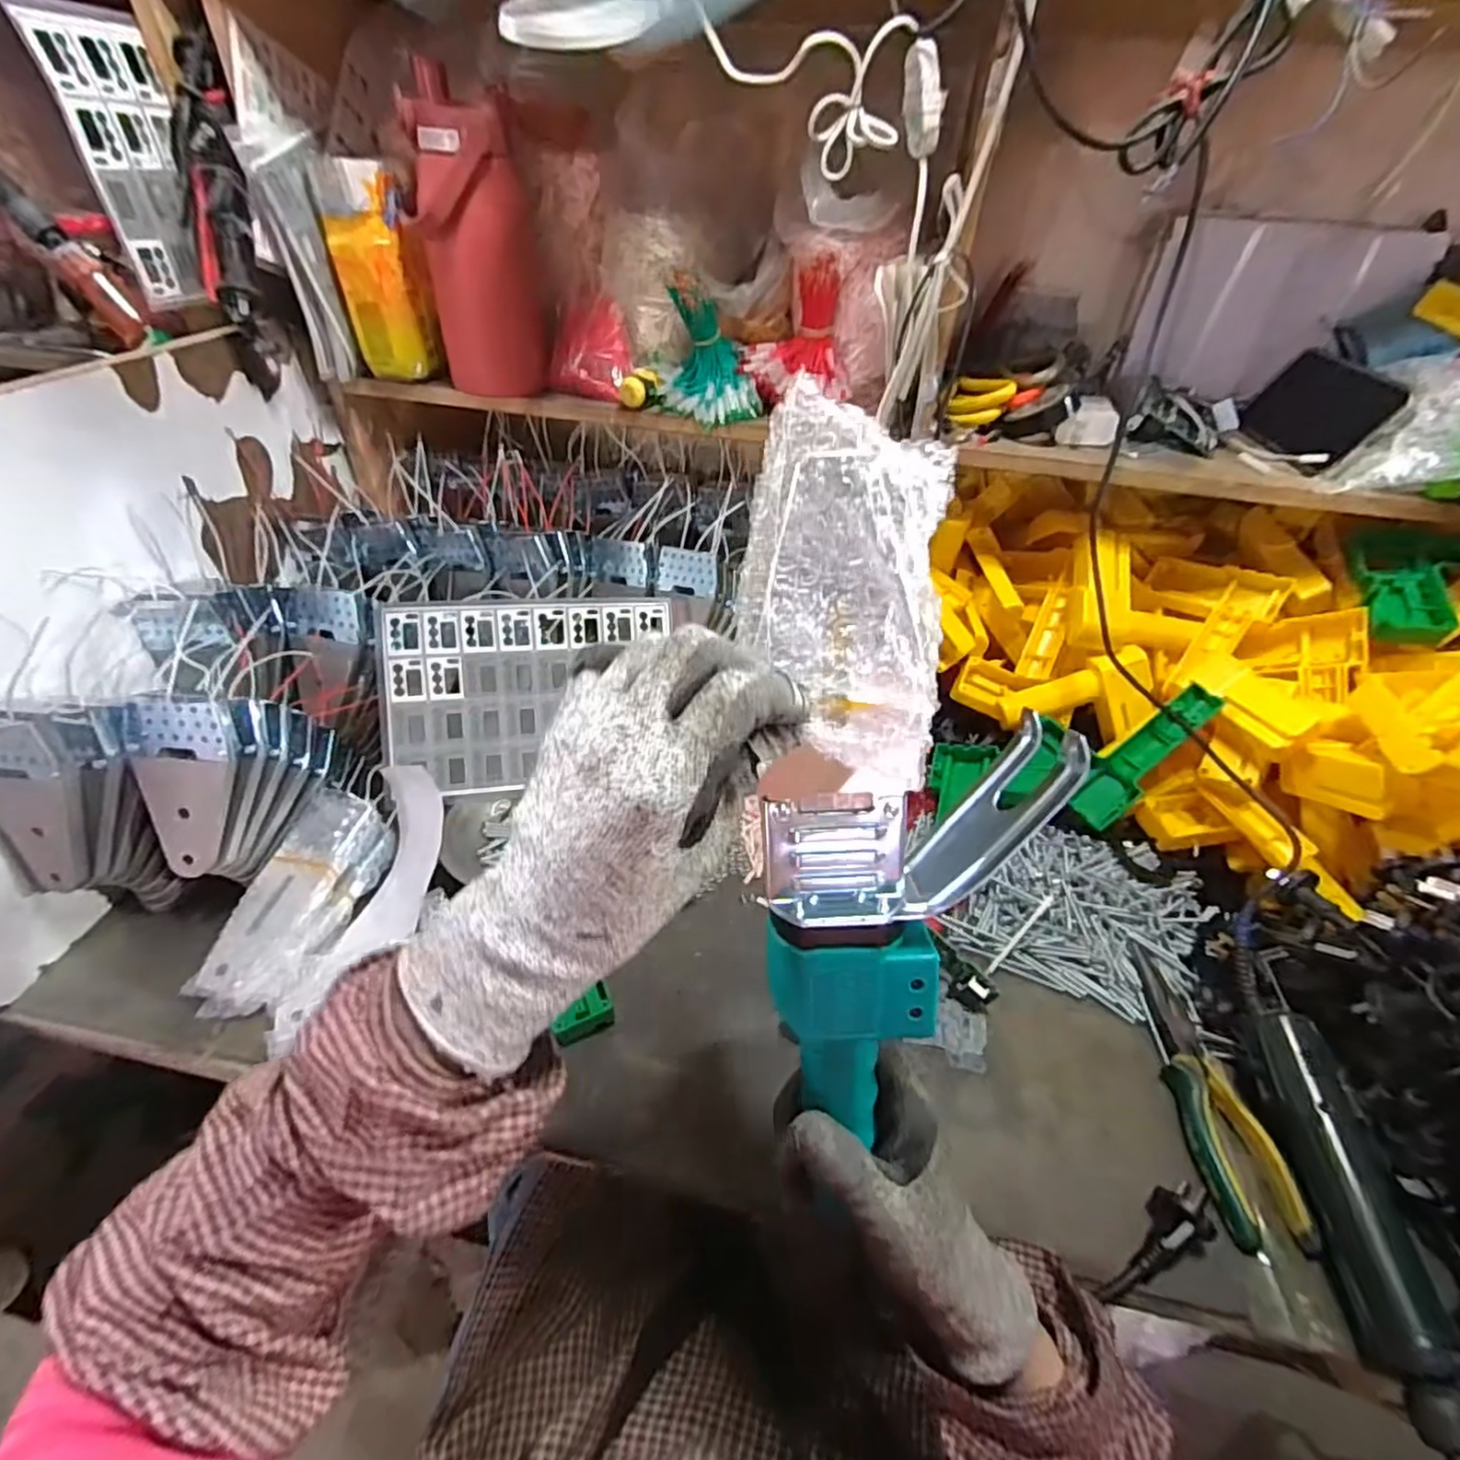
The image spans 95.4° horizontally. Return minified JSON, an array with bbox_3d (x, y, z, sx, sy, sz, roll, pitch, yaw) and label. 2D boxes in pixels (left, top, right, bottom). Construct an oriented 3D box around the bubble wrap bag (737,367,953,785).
[{"bbox_3d":[0.043,-0.045,0.248,0.075,0.141,0.016,1,16,-2],"label":"bubble wrap bag"}]

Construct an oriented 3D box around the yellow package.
[{"bbox_3d":[-0.324,-0.423,0.621,0.077,0.160,0.041,-14,45,-19],"label":"yellow package"}]

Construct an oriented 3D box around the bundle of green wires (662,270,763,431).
[{"bbox_3d":[-0.015,-0.349,0.616,0.091,0.108,0.044,3,42,0],"label":"bundle of green wires"}]

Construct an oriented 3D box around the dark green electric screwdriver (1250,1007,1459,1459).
[{"bbox_3d":[0.377,0.290,0.402,0.042,0.049,0.229,5,42,2],"label":"dark green electric screwdriver"}]

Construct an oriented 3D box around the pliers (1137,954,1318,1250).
[{"bbox_3d":[0.331,0.250,0.471,0.051,0.020,0.189,1,42,-3],"label":"pliers"}]

